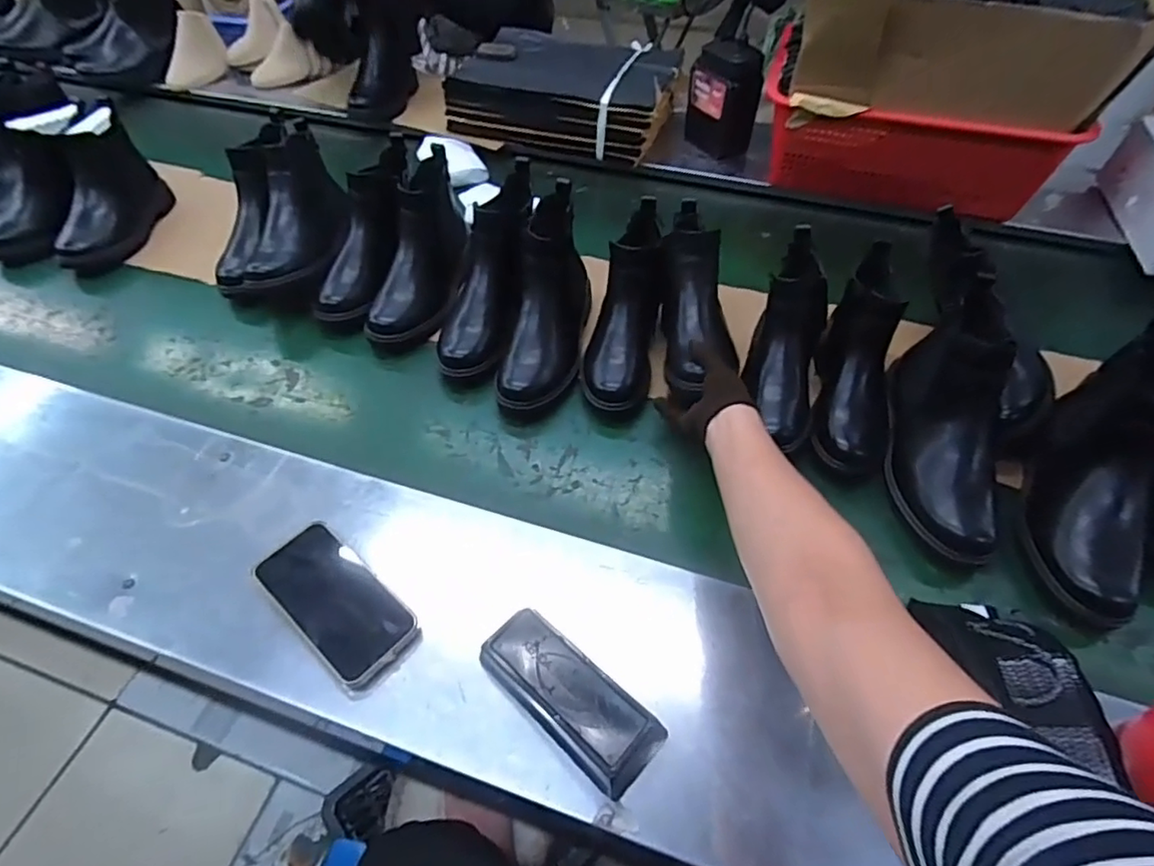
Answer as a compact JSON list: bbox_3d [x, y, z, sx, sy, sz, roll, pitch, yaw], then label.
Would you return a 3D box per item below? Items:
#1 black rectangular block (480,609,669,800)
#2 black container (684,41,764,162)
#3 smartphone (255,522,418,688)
[{"bbox_3d":[-0.008,0.220,0.495,0.154,0.046,0.061,34,55,25],"label":"black rectangular block"},{"bbox_3d":[0.245,-0.570,1.022,0.067,0.160,0.102,-19,52,-19],"label":"black container"},{"bbox_3d":[-0.225,0.152,0.556,0.161,0.010,0.077,36,66,26],"label":"smartphone"}]

